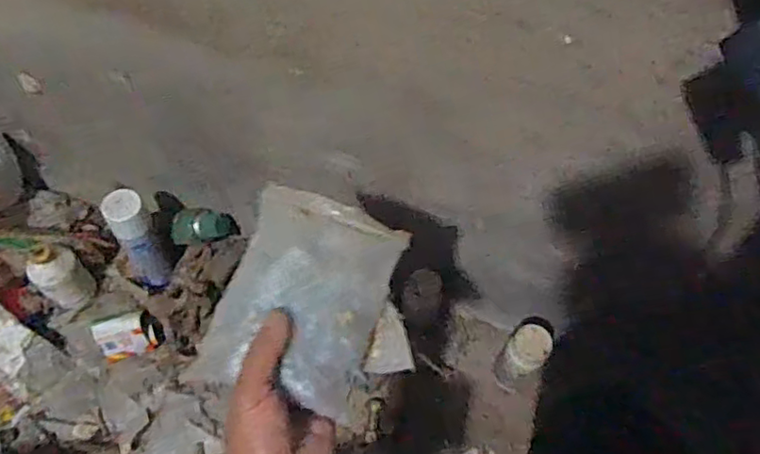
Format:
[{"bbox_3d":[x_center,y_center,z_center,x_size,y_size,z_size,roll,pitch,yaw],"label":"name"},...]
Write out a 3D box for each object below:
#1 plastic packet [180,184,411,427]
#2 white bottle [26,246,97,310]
[{"bbox_3d":[-0.048,0.042,0.417,0.108,0.034,0.163,12,60,3],"label":"plastic packet"},{"bbox_3d":[-0.501,0.083,0.943,0.074,0.137,0.055,-36,68,-22],"label":"white bottle"}]

